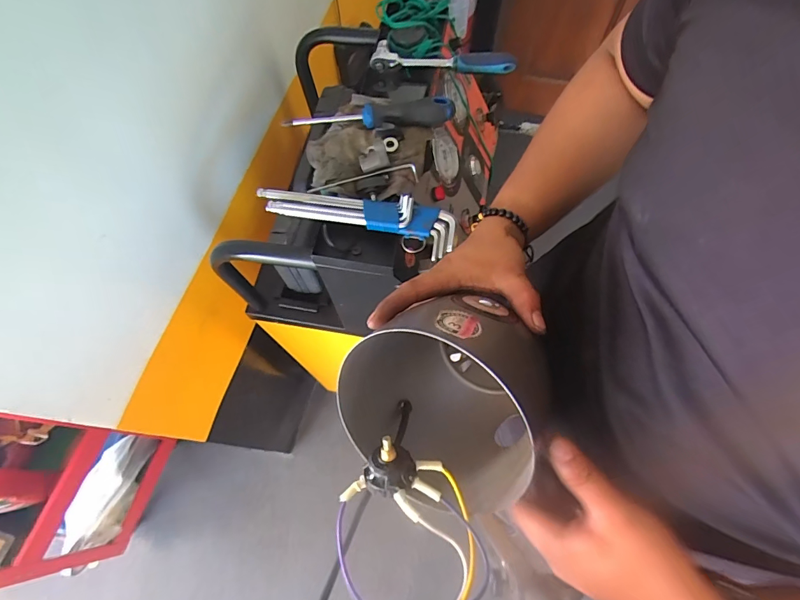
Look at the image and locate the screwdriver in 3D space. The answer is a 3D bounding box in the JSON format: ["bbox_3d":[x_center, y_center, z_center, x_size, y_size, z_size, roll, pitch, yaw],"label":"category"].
[{"bbox_3d":[-0.038,-0.225,0.498,0.206,0.023,0.028,-4,67,0],"label":"screwdriver"}]

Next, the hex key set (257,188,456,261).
[{"bbox_3d":[-0.048,-0.099,0.453,0.218,0.034,0.051,15,68,8],"label":"hex key set"}]

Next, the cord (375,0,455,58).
[{"bbox_3d":[0.018,-0.384,0.577,0.108,0.039,0.120,0,67,2],"label":"cord"}]

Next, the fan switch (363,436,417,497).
[{"bbox_3d":[-0.007,0.122,0.294,0.037,0.032,0.033,-37,66,-17],"label":"fan switch"}]

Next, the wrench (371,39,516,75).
[{"bbox_3d":[0.057,-0.317,0.540,0.187,0.027,0.033,7,67,5],"label":"wrench"}]

